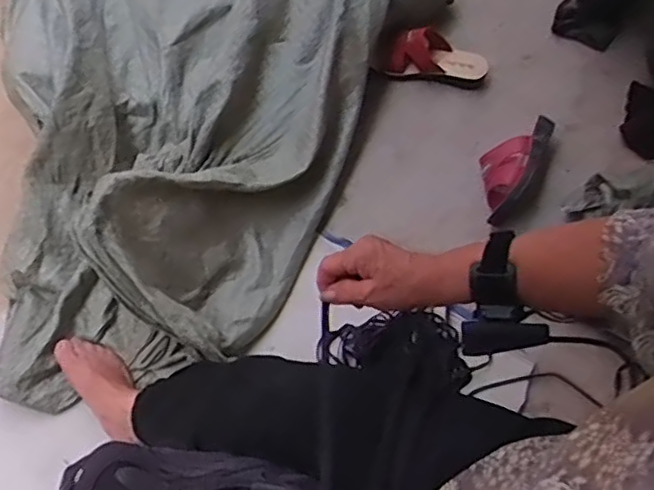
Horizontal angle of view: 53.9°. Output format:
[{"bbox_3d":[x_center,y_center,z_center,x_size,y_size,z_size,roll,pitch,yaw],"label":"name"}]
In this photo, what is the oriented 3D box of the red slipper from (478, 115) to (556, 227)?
[{"bbox_3d":[0.331,-0.145,1.156,0.099,0.091,0.236,30,81,15],"label":"red slipper"}]

